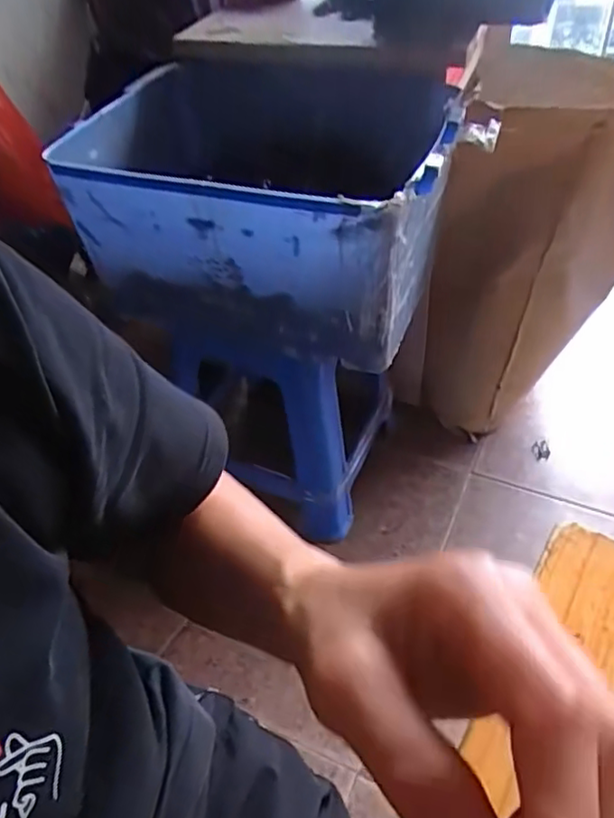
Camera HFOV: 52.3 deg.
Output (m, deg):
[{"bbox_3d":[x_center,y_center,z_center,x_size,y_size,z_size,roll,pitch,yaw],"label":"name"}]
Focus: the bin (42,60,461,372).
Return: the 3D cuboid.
[{"bbox_3d":[-0.033,-0.298,0.902,0.450,0.271,0.419,14,50,19],"label":"bin"}]

